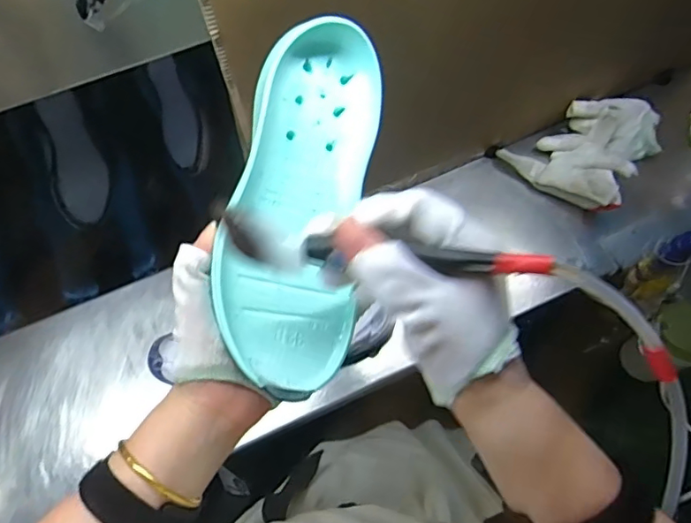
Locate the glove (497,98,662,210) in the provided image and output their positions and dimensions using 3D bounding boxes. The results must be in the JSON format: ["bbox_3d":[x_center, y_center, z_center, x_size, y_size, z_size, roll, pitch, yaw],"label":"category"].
[{"bbox_3d":[0.329,-0.141,0.705,0.199,0.058,0.139,-27,73,-15],"label":"glove"}]

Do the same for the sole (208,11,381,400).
[{"bbox_3d":[-0.027,-0.035,0.326,0.077,0.031,0.218,8,84,2],"label":"sole"}]

